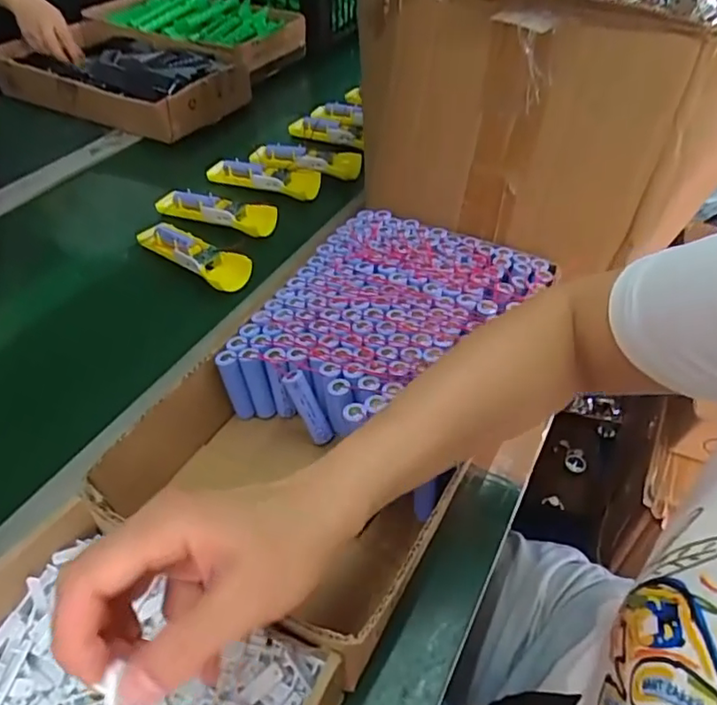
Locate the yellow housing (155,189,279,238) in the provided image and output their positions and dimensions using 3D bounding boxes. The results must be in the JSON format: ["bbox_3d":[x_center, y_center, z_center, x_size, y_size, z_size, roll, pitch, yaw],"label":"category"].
[{"bbox_3d":[-0.180,-0.177,0.726,0.157,0.029,0.038,12,46,12],"label":"yellow housing"}]

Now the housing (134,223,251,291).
[{"bbox_3d":[-0.192,-0.112,0.671,0.160,0.035,0.049,23,49,22],"label":"housing"}]

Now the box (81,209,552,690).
[{"bbox_3d":[0.001,0.030,0.498,0.220,0.077,0.402,22,49,21],"label":"box"}]

